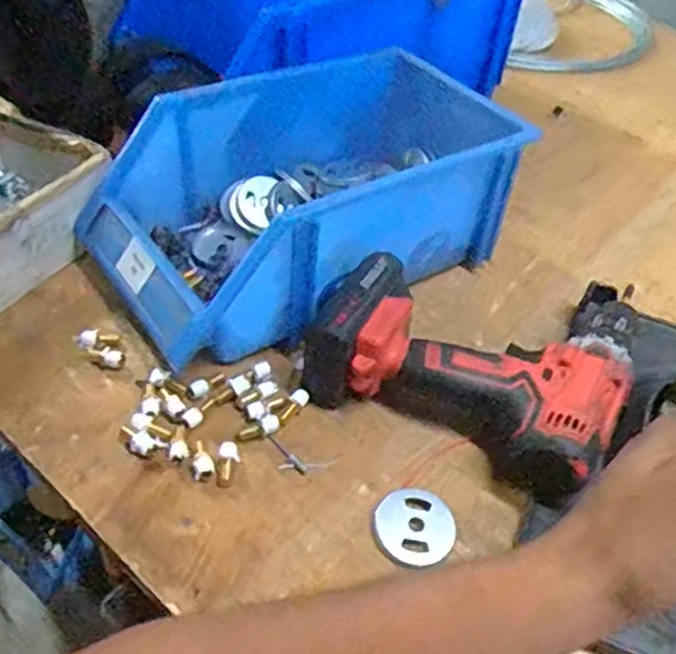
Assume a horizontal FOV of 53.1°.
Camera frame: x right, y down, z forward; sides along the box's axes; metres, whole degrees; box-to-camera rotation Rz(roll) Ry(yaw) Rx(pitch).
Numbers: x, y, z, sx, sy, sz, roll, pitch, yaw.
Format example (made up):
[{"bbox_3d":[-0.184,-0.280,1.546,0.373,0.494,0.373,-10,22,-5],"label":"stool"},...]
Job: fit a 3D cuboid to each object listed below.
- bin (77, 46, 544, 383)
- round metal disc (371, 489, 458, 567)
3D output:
[{"bbox_3d":[-0.035,-0.105,0.561,0.299,0.127,0.204,-26,53,-30],"label":"bin"},{"bbox_3d":[0.047,0.124,0.423,0.051,0.008,0.048,3,44,-3],"label":"round metal disc"}]

